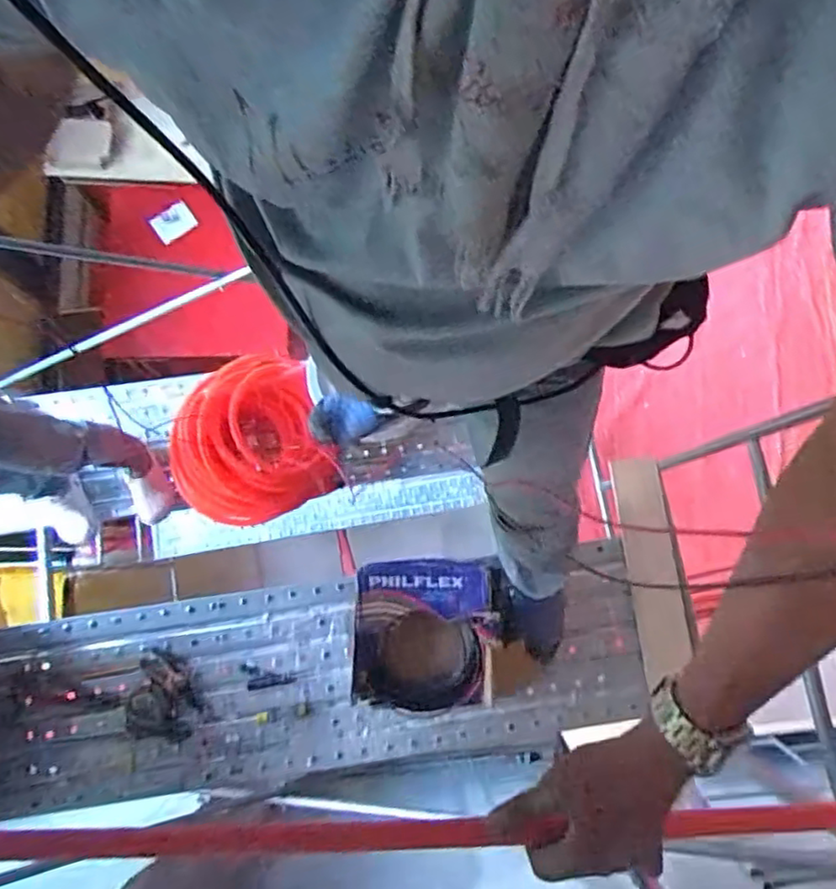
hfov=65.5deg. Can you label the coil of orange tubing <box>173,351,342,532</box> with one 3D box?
[{"bbox_3d":[-0.461,0.001,1.734,0.419,0.137,0.409,0,80,-1],"label":"coil of orange tubing"}]

